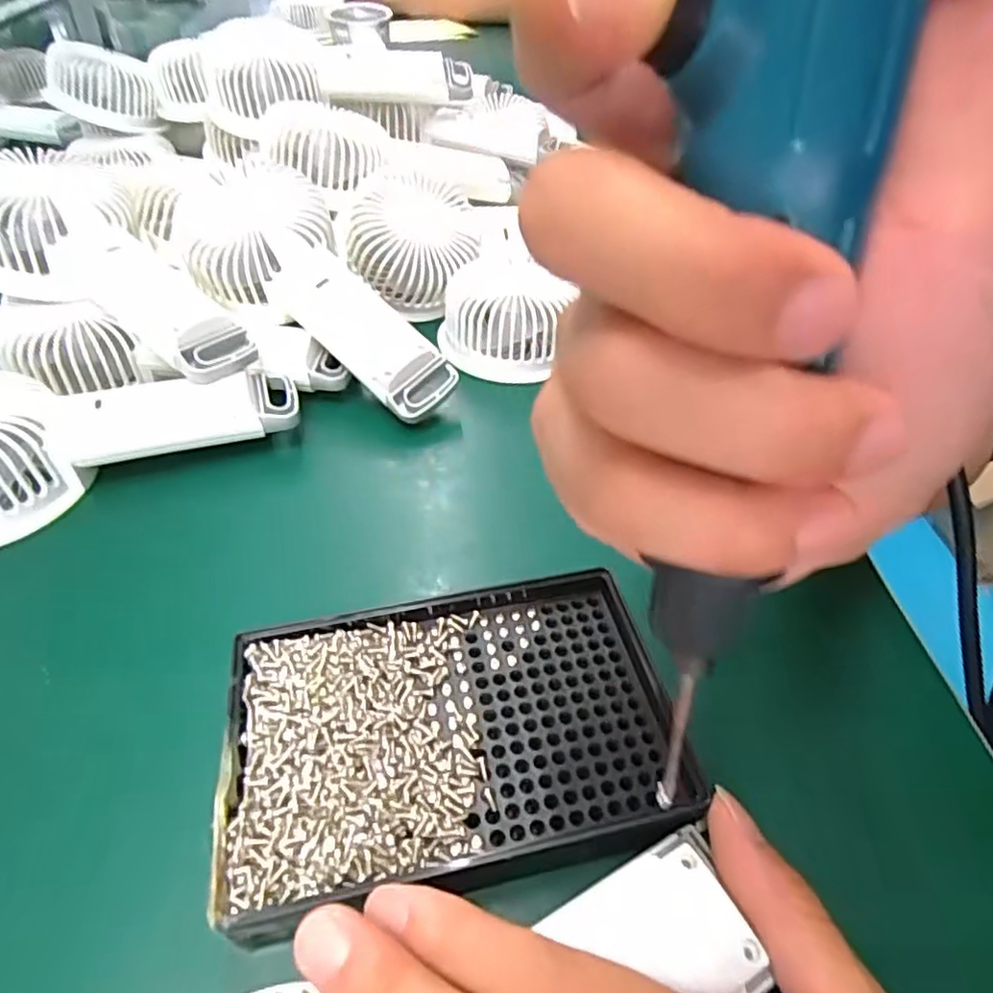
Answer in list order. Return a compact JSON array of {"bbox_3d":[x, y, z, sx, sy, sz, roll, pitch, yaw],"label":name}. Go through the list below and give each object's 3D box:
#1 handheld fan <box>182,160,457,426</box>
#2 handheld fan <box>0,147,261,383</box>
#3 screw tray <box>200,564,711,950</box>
[{"bbox_3d":[-0.105,-0.112,0.337,0.194,0.044,0.067,43,57,12],"label":"handheld fan"},{"bbox_3d":[-0.192,-0.112,0.329,0.169,0.046,0.084,37,53,4],"label":"handheld fan"},{"bbox_3d":[-0.012,0.071,0.207,0.142,0.013,0.092,-10,47,-11],"label":"screw tray"}]

